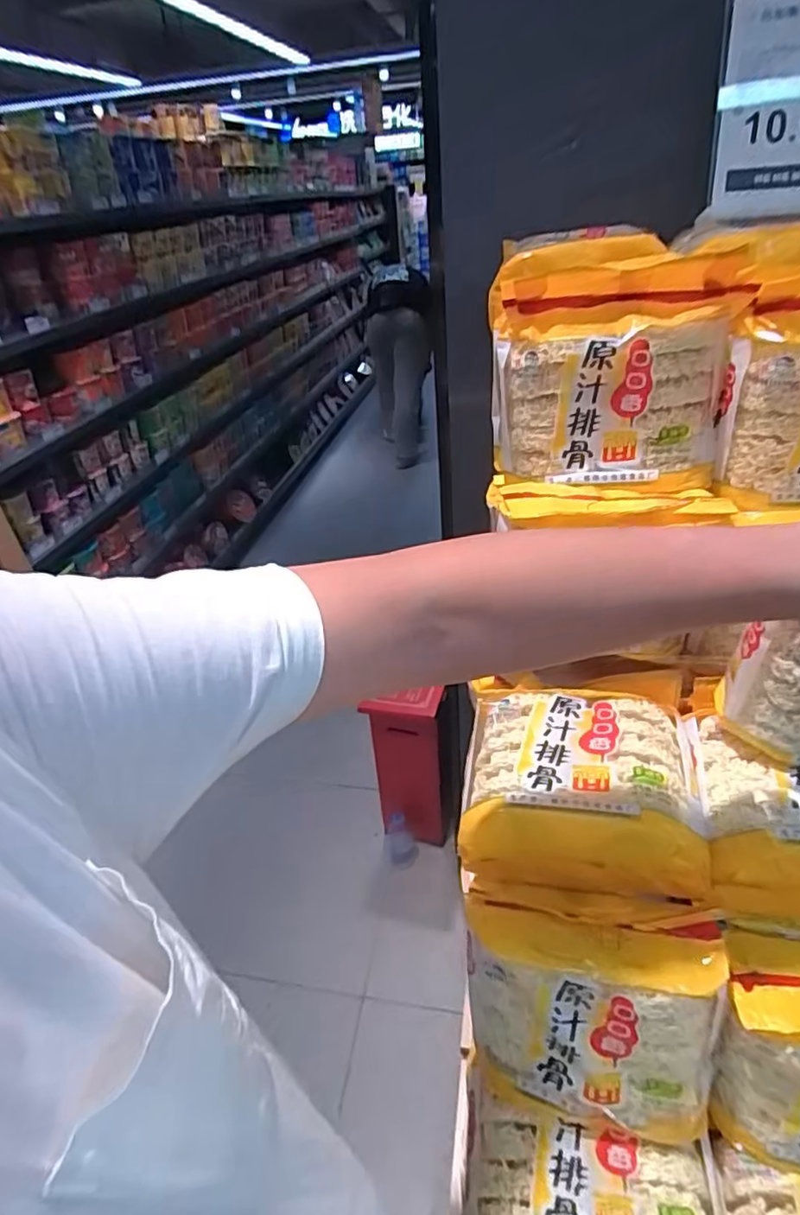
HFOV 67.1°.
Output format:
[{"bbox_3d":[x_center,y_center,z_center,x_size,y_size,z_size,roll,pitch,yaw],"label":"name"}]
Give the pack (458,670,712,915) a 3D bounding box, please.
[{"bbox_3d":[0.165,0.165,0.567,0.197,0.106,0.190,2,36,11],"label":"pack"}]

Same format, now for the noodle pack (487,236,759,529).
[{"bbox_3d":[0.188,-0.201,0.561,0.208,0.226,0.085,6,37,15],"label":"noodle pack"}]

